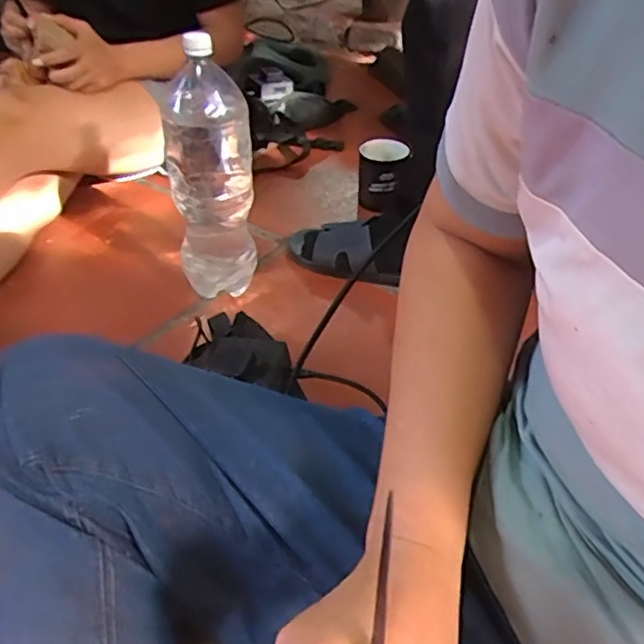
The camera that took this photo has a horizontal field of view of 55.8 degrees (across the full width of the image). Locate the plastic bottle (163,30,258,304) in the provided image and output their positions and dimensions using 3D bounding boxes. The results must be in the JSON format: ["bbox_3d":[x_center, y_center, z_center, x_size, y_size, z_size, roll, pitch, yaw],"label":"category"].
[{"bbox_3d":[-0.137,-0.169,0.756,0.100,0.333,0.077,-6,38,-7],"label":"plastic bottle"}]

